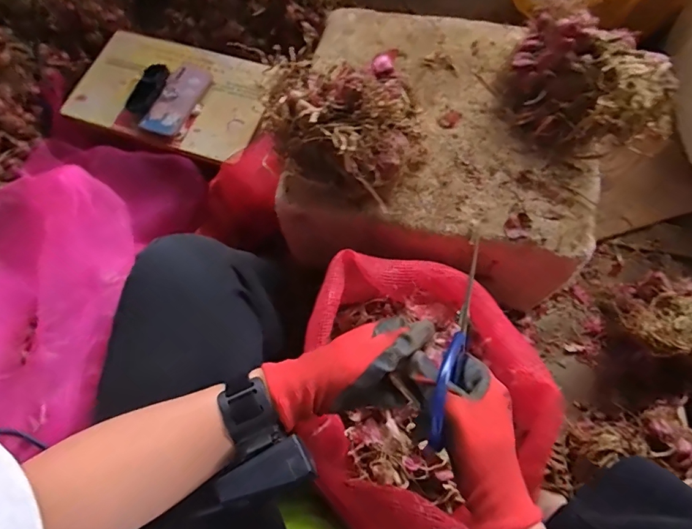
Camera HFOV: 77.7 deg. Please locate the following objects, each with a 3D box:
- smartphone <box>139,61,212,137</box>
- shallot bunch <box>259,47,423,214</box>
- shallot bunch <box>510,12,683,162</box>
[{"bbox_3d":[-0.316,-0.315,0.815,0.072,0.011,0.172,22,67,-2],"label":"smartphone"},{"bbox_3d":[0.000,-0.205,0.581,0.222,0.110,0.190,30,73,13],"label":"shallot bunch"},{"bbox_3d":[0.308,-0.236,0.561,0.130,0.112,0.227,-40,72,-12],"label":"shallot bunch"}]

